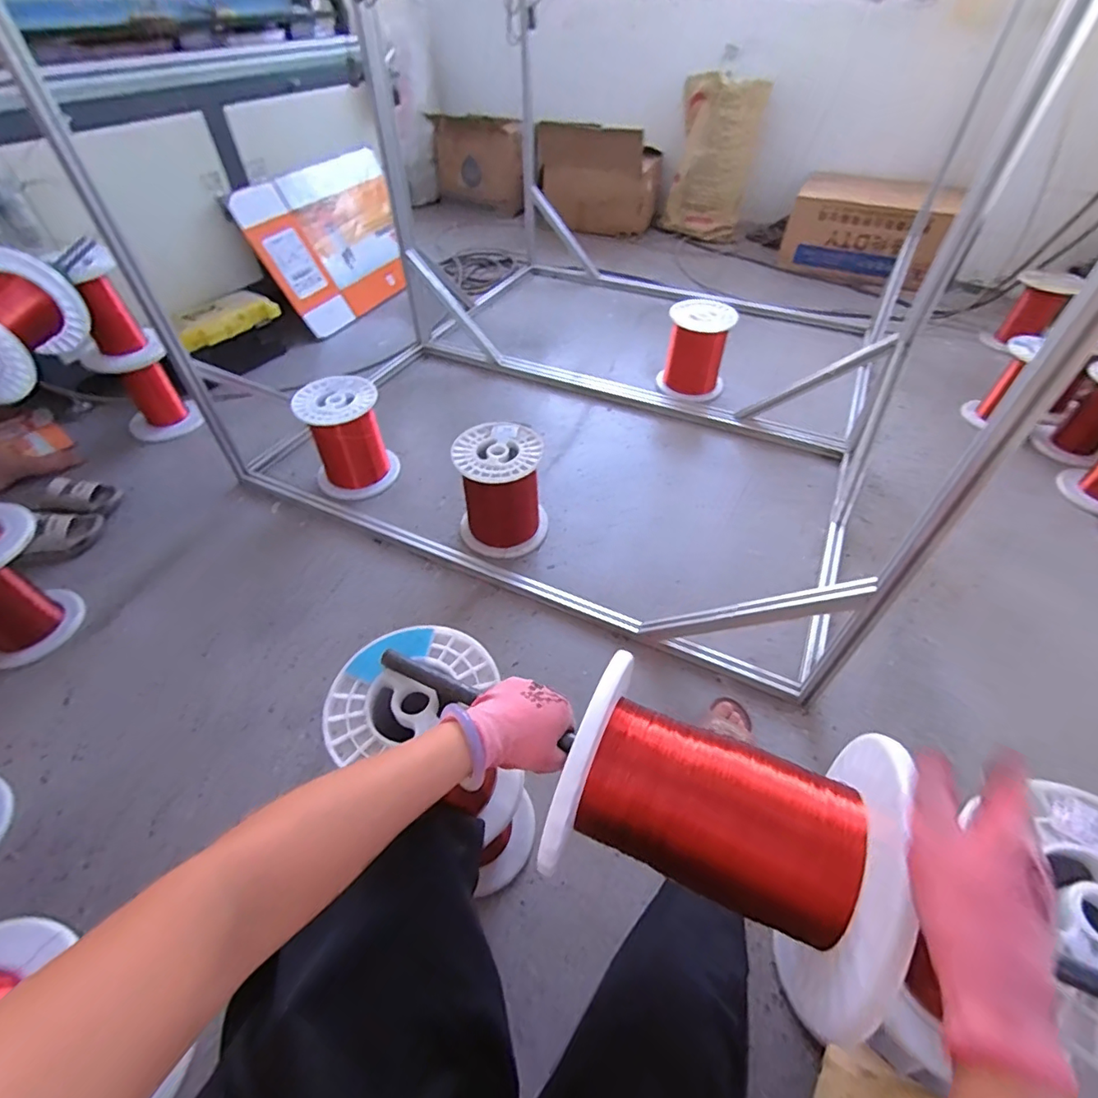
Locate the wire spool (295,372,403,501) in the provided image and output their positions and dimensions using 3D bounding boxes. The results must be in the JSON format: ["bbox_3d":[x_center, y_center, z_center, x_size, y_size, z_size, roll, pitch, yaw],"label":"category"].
[{"bbox_3d":[-0.514,-0.283,1.356,0.203,0.231,0.189,-20,52,-17],"label":"wire spool"}]

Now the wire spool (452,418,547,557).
[{"bbox_3d":[-0.110,-0.135,1.230,0.204,0.229,0.207,-5,49,-4],"label":"wire spool"}]

